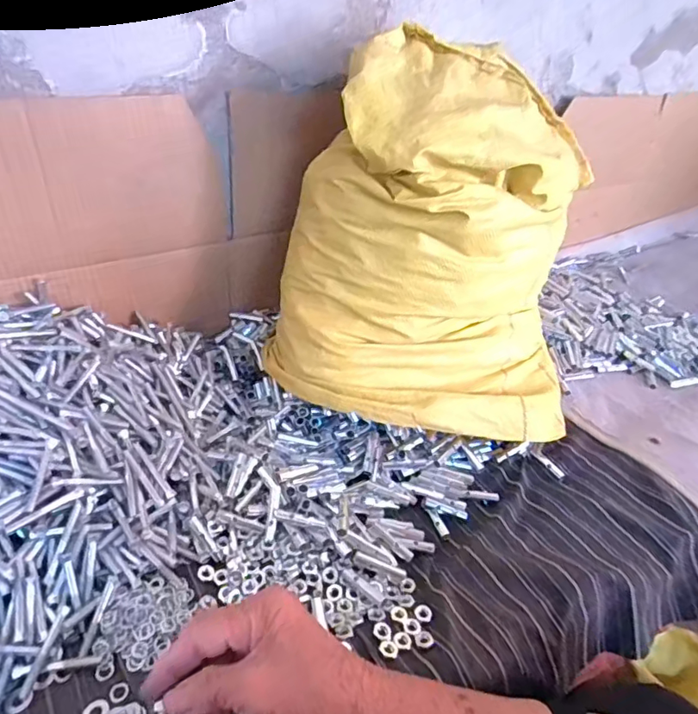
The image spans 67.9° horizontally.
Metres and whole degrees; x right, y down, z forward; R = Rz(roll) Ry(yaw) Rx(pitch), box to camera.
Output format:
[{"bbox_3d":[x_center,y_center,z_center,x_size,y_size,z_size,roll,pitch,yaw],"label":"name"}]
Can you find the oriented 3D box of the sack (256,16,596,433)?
[{"bbox_3d":[0.093,-0.089,0.518,0.328,0.341,0.177,3,37,-6],"label":"sack"}]

